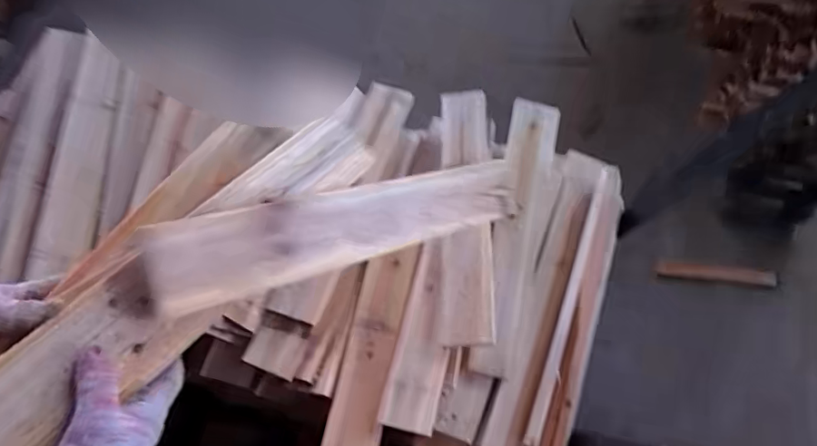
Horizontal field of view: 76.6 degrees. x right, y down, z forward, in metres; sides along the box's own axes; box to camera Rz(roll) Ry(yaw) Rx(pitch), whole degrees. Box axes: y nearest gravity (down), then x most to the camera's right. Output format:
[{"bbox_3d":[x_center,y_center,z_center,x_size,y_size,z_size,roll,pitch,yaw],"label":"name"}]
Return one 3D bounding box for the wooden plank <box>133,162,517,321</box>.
[{"bbox_3d":[-0.037,-0.003,0.588,0.484,0.019,0.080,-15,95,-40],"label":"wooden plank"}]

